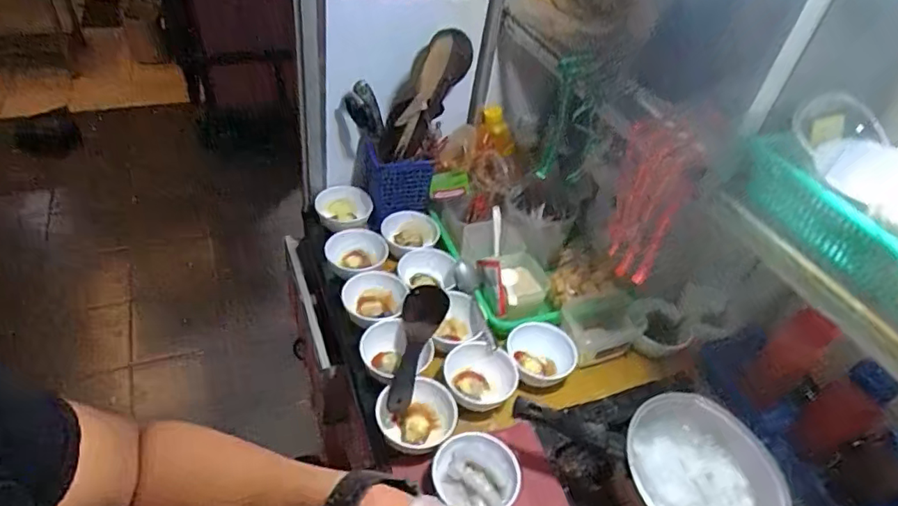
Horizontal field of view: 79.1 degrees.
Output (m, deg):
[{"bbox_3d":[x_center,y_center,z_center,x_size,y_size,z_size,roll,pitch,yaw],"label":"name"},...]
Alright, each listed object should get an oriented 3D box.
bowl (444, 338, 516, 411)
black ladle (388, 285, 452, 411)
[{"bbox_3d":[0.044,0.161,0.705,0.089,0.041,0.082,4,42,-4],"label":"bowl"},{"bbox_3d":[-0.039,0.119,0.702,0.059,0.028,0.190,8,42,0],"label":"black ladle"}]

